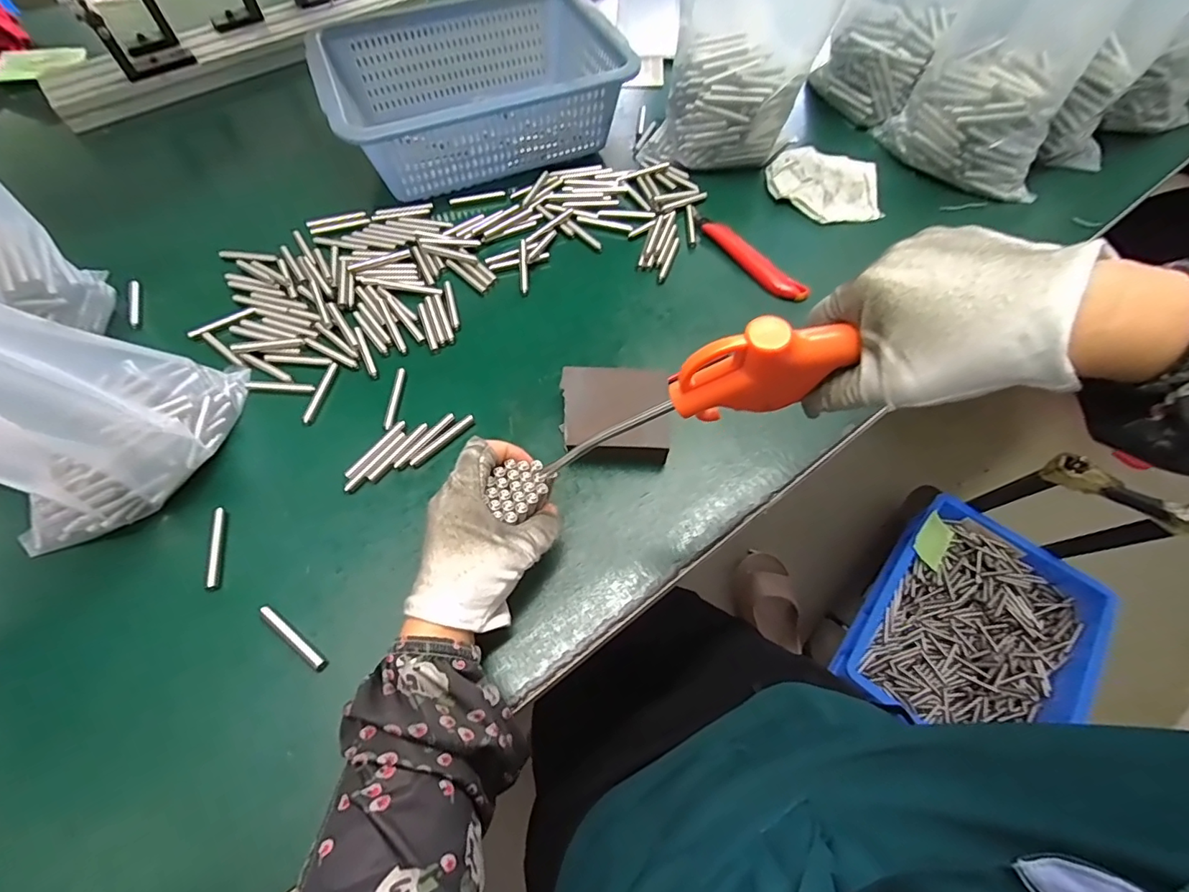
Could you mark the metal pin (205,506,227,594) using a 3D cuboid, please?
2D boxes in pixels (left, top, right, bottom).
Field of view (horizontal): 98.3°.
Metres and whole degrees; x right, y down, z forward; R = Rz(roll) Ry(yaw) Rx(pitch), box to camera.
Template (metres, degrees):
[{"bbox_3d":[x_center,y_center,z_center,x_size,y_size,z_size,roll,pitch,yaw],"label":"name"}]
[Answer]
[{"bbox_3d":[-0.261,0.070,0.356,0.008,0.010,0.061,-14,62,-8],"label":"metal pin"}]

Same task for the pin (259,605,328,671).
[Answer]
[{"bbox_3d":[-0.193,0.122,0.327,0.059,0.004,0.008,33,66,16],"label":"pin"}]

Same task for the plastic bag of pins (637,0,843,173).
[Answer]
[{"bbox_3d":[0.138,-0.375,0.488,0.147,0.198,0.084,19,62,9],"label":"plastic bag of pins"}]

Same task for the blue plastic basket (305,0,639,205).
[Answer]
[{"bbox_3d":[-0.136,-0.395,0.562,0.287,0.086,0.212,-17,63,-10],"label":"blue plastic basket"}]

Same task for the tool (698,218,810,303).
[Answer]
[{"bbox_3d":[0.145,-0.177,0.486,0.018,0.020,0.133,-32,66,-17],"label":"tool"}]

